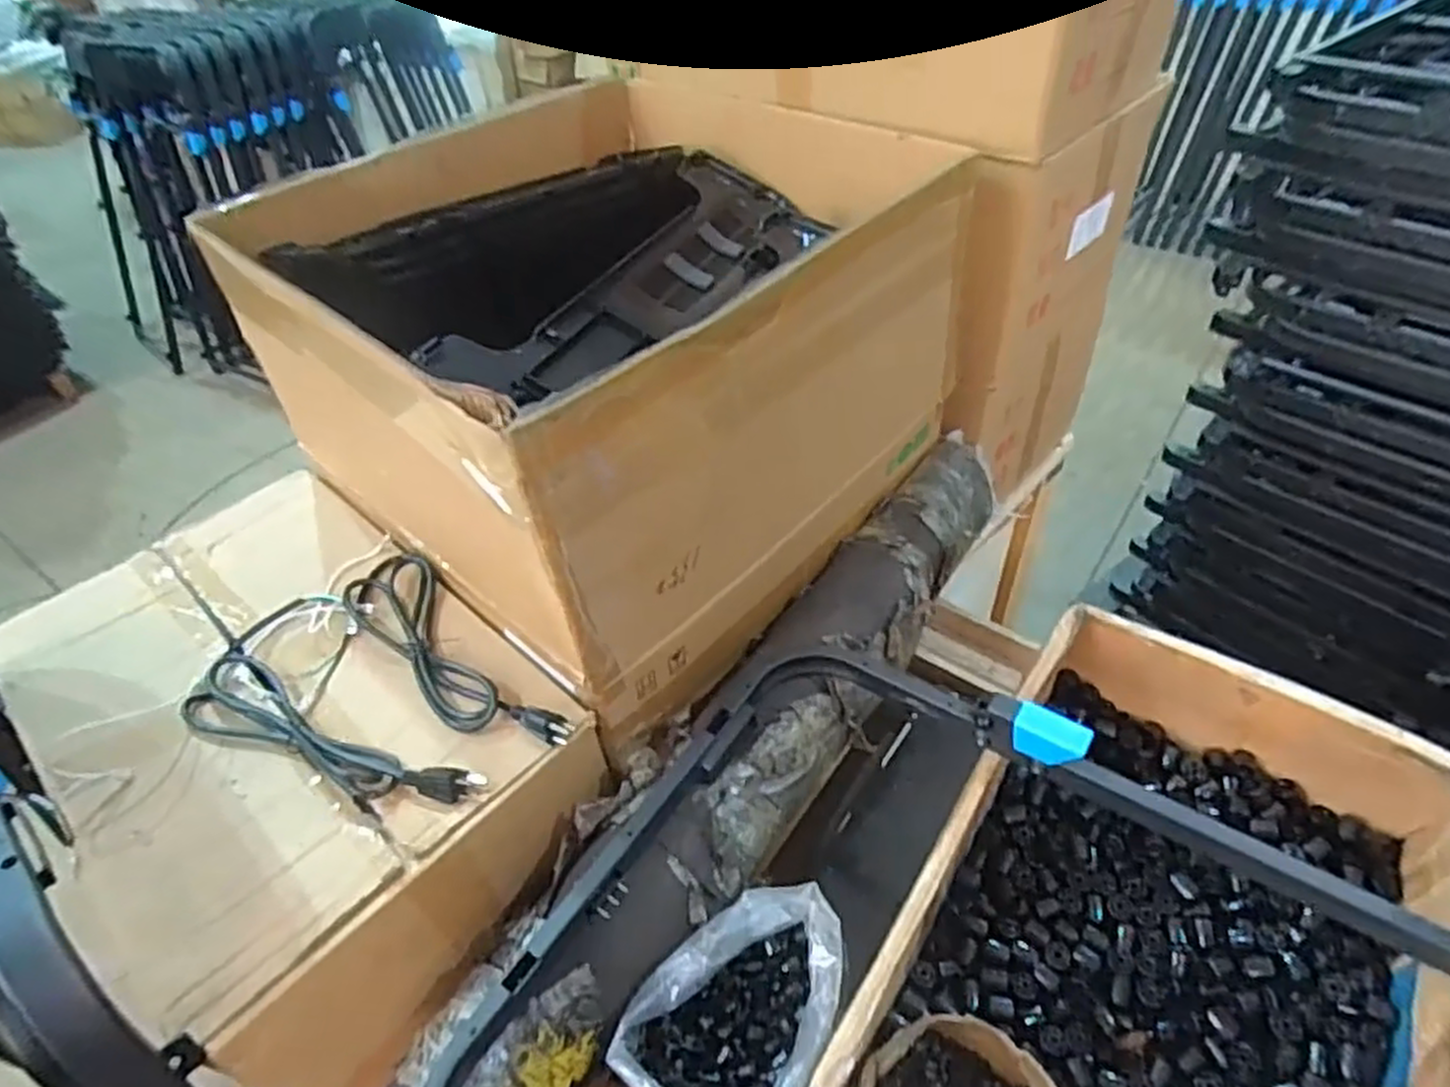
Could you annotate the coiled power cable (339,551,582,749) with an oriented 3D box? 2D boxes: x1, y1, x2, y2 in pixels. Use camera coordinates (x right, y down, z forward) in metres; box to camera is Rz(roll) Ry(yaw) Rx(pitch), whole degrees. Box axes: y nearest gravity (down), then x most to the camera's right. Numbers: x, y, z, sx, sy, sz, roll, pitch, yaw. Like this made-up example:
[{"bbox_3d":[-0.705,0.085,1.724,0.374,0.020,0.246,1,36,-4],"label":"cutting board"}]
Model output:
[{"bbox_3d":[-0.251,0.104,0.708,0.087,0.027,0.295,-35,51,-26],"label":"coiled power cable"}]

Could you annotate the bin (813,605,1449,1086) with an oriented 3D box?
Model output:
[{"bbox_3d":[0.337,0.326,0.615,0.346,0.143,0.520,24,52,28],"label":"bin"}]

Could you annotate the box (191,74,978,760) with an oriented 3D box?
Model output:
[{"bbox_3d":[-0.110,-0.214,0.855,0.525,0.336,0.577,30,55,31],"label":"box"}]

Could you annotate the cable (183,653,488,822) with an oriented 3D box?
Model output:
[{"bbox_3d":[-0.340,0.166,0.663,0.302,0.030,0.070,18,50,23],"label":"cable"}]

